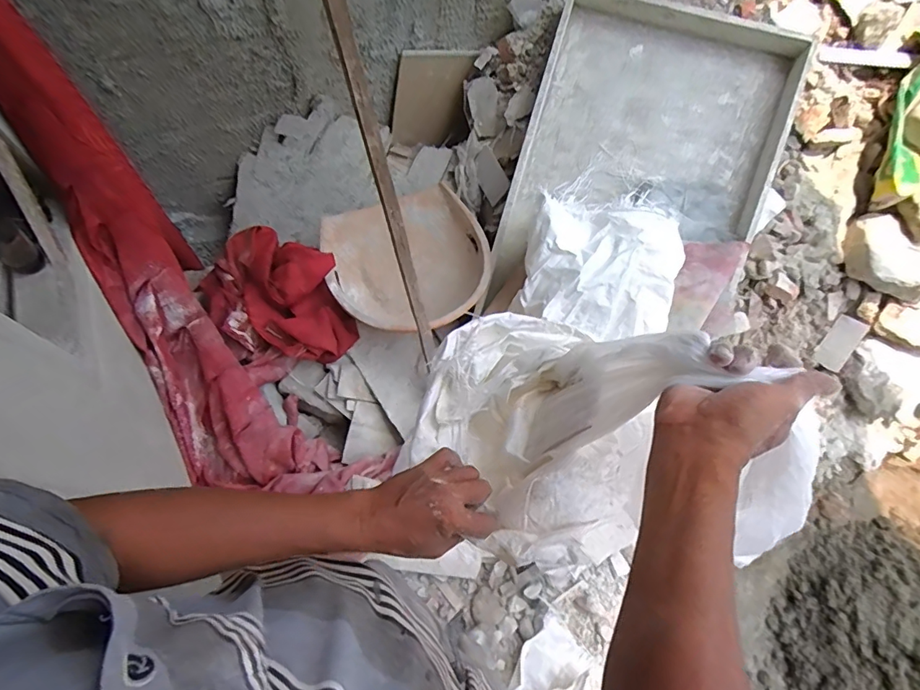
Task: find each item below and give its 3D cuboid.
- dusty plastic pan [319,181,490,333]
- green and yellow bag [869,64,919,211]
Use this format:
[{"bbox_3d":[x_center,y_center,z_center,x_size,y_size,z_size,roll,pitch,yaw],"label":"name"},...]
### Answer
[{"bbox_3d":[-0.136,-0.198,1.356,0.421,0.194,0.422,2,67,-5],"label":"dusty plastic pan"},{"bbox_3d":[1.176,-0.552,1.275,0.073,0.069,0.377,7,101,5],"label":"green and yellow bag"}]

